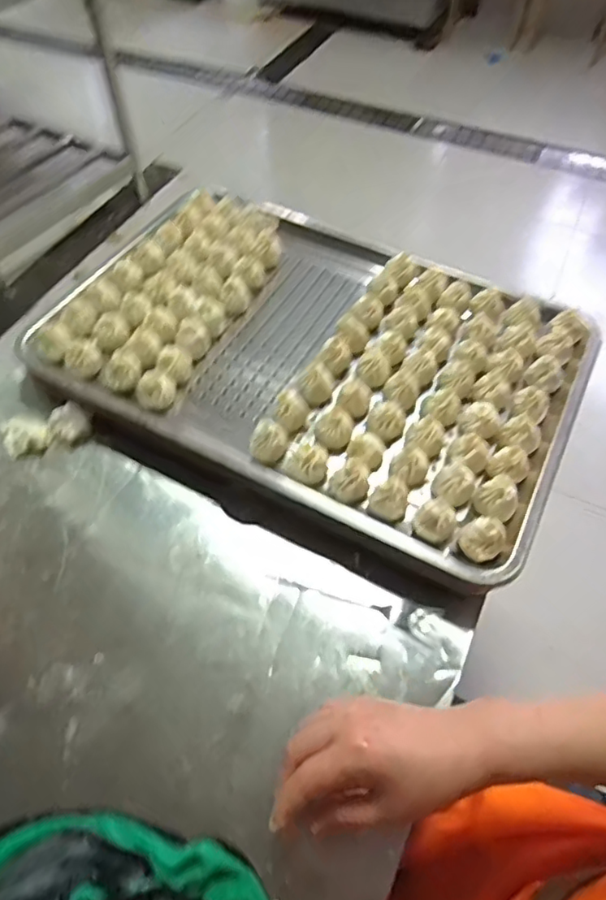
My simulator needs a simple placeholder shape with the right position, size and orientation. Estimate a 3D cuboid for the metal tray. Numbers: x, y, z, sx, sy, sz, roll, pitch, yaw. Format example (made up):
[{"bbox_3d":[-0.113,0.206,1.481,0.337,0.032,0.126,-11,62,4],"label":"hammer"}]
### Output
[{"bbox_3d":[0.026,-0.131,0.666,0.562,0.047,0.402,25,58,15],"label":"metal tray"}]

